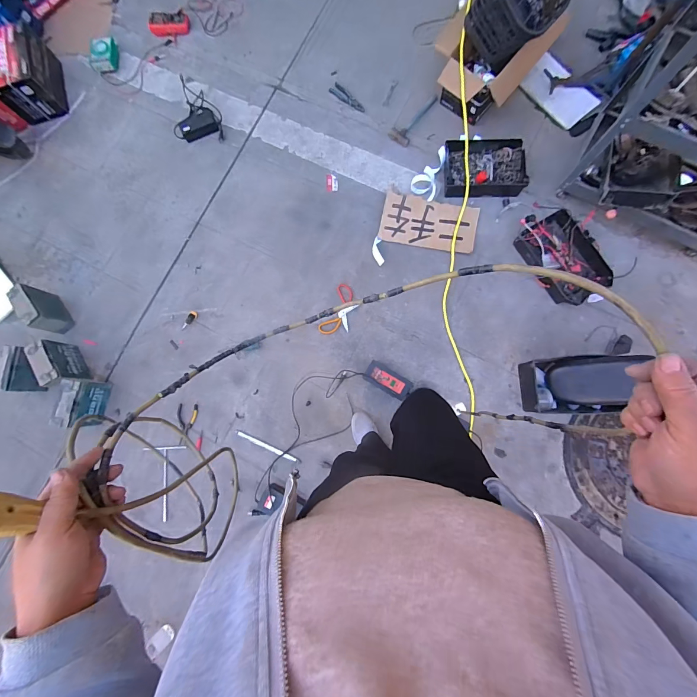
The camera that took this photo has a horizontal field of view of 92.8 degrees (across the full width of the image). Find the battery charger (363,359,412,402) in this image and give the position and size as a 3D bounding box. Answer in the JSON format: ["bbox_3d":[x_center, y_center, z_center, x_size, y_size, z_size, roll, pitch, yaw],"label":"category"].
[{"bbox_3d":[0.151,0.122,1.282,0.181,0.063,0.088,30,83,5],"label":"battery charger"}]

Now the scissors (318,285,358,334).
[{"bbox_3d":[-0.029,-0.152,1.357,0.112,0.018,0.222,23,82,4],"label":"scissors"}]

